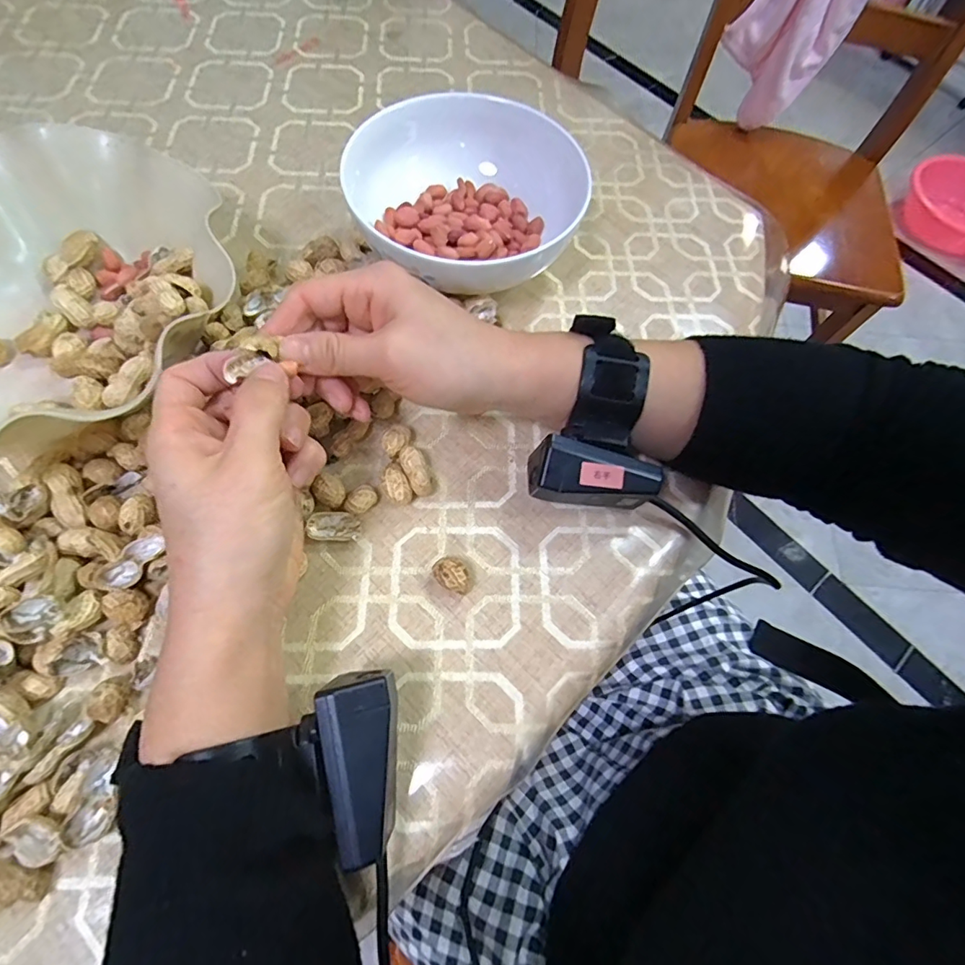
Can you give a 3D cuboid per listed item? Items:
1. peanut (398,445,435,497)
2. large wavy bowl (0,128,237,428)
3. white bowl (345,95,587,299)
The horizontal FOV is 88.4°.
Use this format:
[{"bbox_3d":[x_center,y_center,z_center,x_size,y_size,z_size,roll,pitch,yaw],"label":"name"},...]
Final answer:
[{"bbox_3d":[-0.039,-0.006,0.294,0.013,0.016,0.030,-26,71,-13],"label":"peanut"},{"bbox_3d":[-0.259,-0.103,0.292,0.193,0.069,0.211,1,67,-3],"label":"large wavy bowl"},{"bbox_3d":[-0.012,-0.193,0.349,0.153,0.065,0.153,1,67,-3],"label":"white bowl"}]

